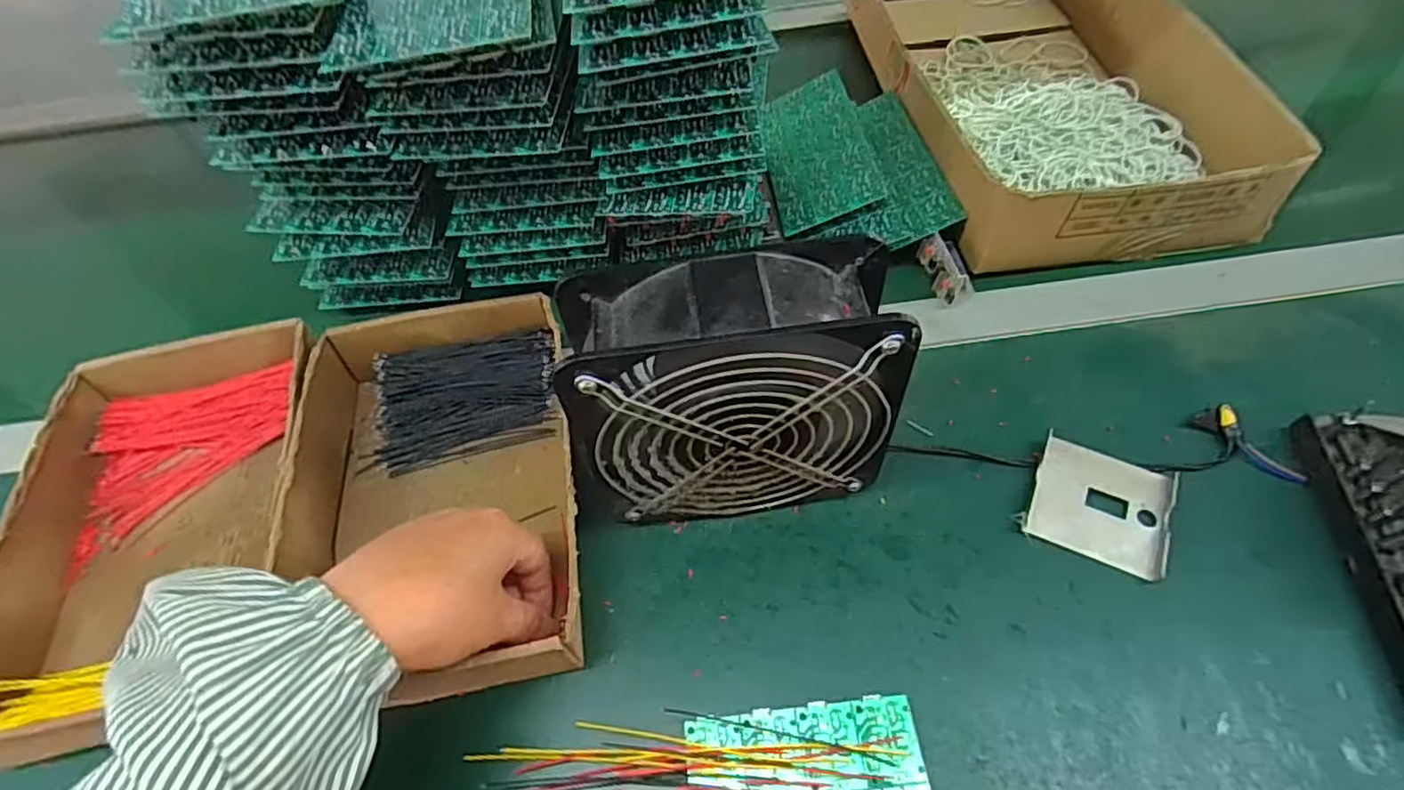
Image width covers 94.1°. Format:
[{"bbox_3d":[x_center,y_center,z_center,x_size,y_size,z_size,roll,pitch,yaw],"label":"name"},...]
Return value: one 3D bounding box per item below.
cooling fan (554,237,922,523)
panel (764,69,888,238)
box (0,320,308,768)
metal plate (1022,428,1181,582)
[{"bbox_3d":[0.015,0.001,0.324,0.153,0.141,0.061,-7,54,1],"label":"cooling fan"},{"bbox_3d":[0.092,-0.201,0.532,0.080,0.004,0.175,-17,52,17],"label":"panel"},{"bbox_3d":[-0.303,0.064,0.375,0.153,0.048,0.239,-14,55,-4],"label":"box"},{"bbox_3d":[0.219,0.059,0.359,0.069,0.013,0.066,19,59,18],"label":"metal plate"}]

